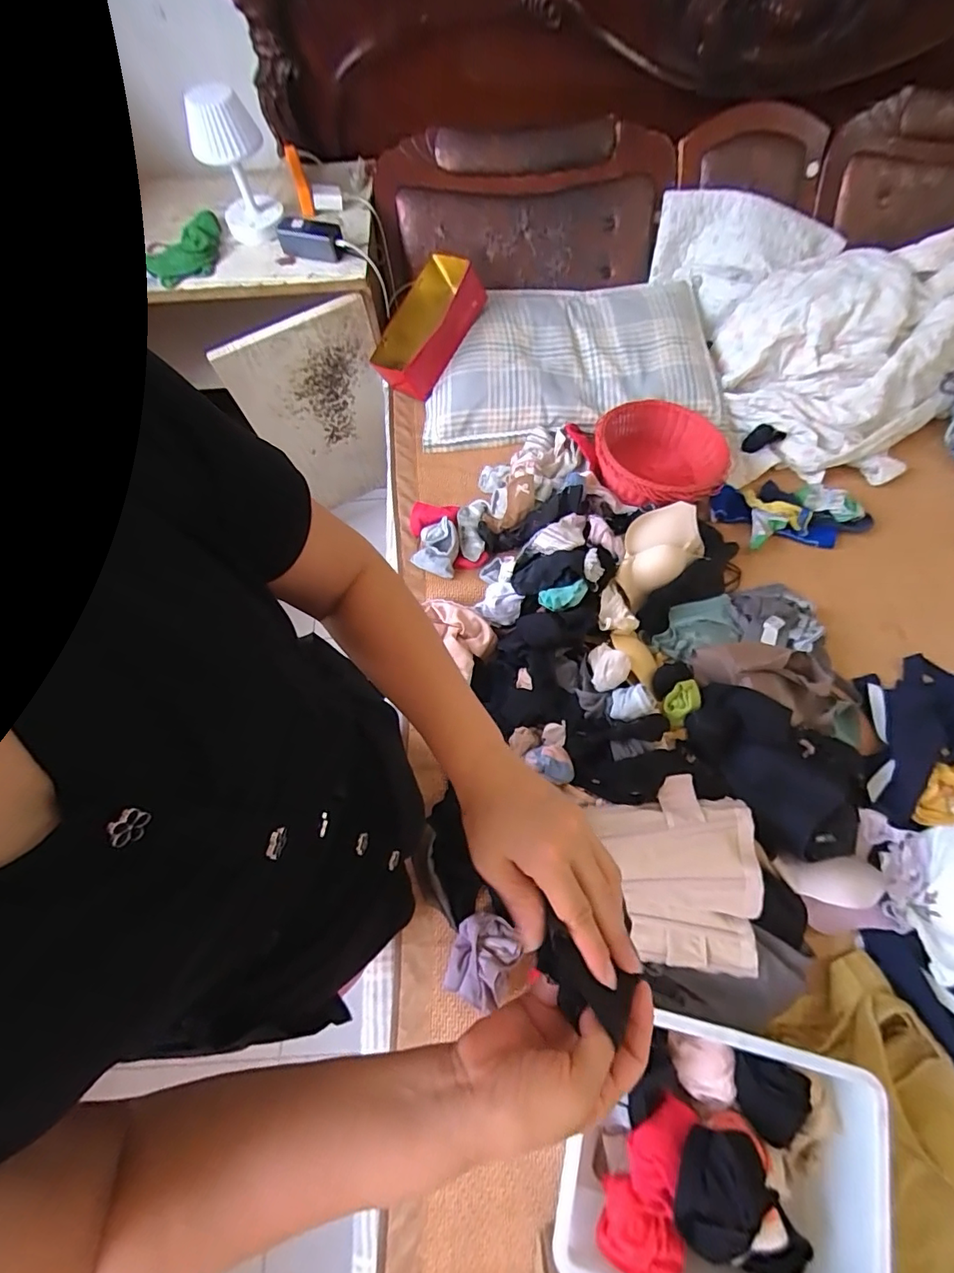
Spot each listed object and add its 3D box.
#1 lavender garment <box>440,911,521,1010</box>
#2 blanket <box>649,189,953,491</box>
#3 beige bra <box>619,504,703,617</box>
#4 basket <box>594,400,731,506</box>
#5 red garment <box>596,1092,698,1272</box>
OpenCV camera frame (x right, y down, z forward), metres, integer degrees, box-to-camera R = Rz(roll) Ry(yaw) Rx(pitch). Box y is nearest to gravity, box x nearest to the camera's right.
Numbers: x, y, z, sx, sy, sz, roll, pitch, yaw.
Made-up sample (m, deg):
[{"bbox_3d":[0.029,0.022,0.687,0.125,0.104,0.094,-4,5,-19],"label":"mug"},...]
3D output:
[{"bbox_3d":[0.006,0.479,0.740,0.092,0.049,0.117,25,70,11],"label":"lavender garment"},{"bbox_3d":[0.860,-0.705,1.133,0.787,0.241,0.675,-5,67,-1],"label":"blanket"},{"bbox_3d":[0.347,-0.167,0.962,0.200,0.079,0.125,-36,71,-13],"label":"beige bra"},{"bbox_3d":[0.389,-0.378,1.077,0.267,0.114,0.256,0,67,1],"label":"basket"},{"bbox_3d":[0.216,0.659,0.595,0.090,0.055,0.171,25,70,11],"label":"red garment"}]

